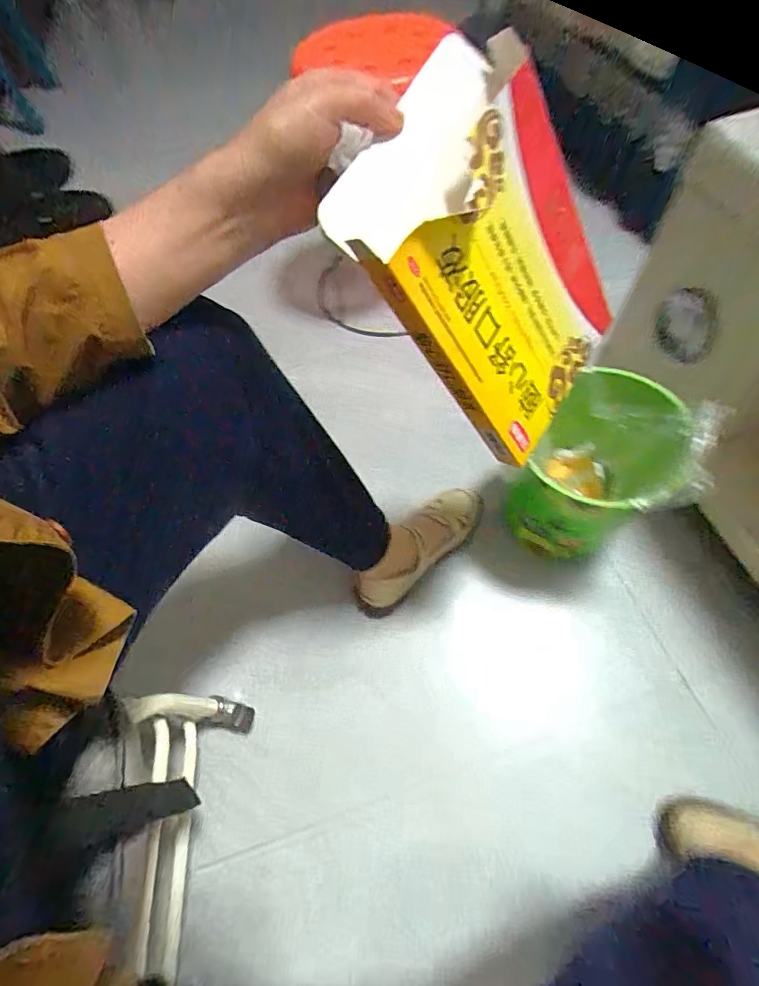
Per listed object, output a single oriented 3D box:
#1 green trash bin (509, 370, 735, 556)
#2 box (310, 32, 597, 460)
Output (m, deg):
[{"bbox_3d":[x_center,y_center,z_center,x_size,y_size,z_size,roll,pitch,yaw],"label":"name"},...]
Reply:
[{"bbox_3d":[0.300,-0.023,0.629,0.191,0.255,0.212,29,66,19],"label":"green trash bin"},{"bbox_3d":[0.097,-0.169,0.356,0.033,0.270,0.183,20,74,48],"label":"box"}]

